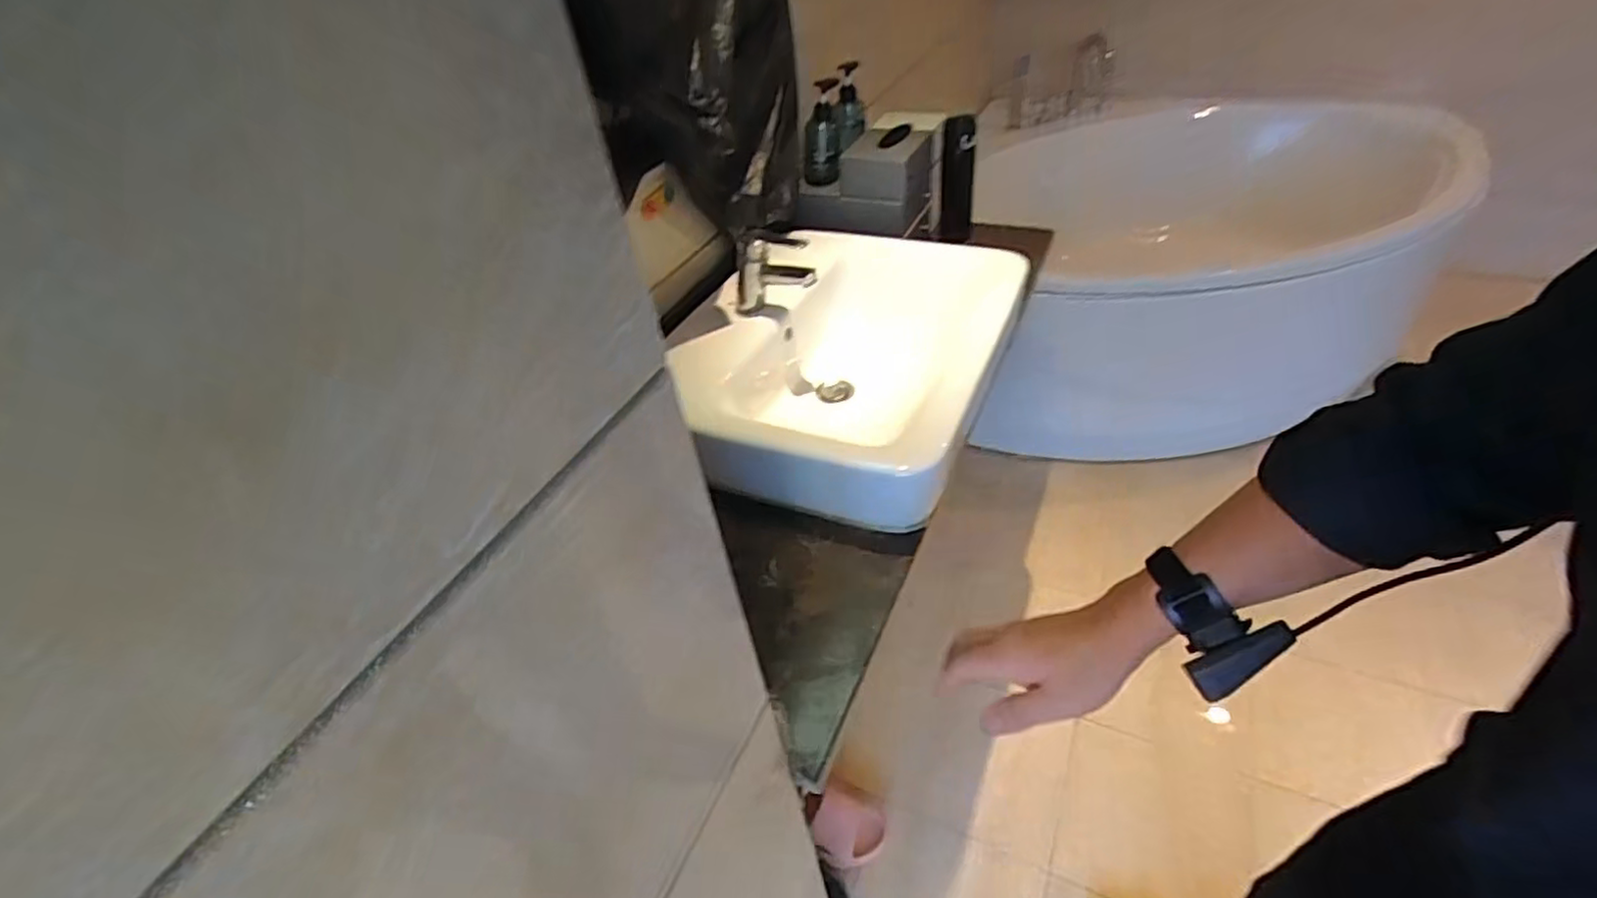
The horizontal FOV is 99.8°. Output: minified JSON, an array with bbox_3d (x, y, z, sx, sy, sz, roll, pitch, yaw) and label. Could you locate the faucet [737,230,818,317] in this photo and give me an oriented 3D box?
[{"bbox_3d":[-0.036,-0.241,0.956,0.120,0.138,0.051,-5,41,5],"label":"faucet"}]

